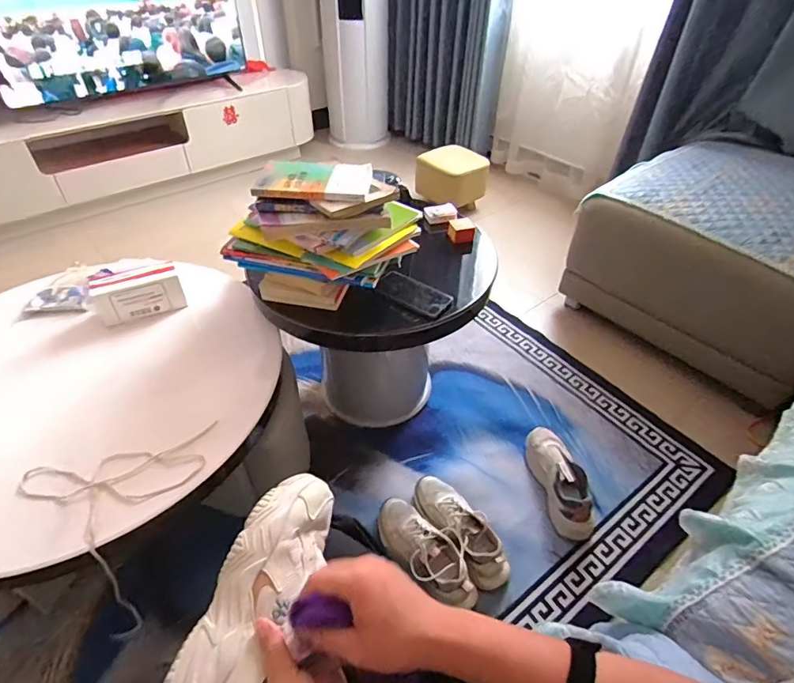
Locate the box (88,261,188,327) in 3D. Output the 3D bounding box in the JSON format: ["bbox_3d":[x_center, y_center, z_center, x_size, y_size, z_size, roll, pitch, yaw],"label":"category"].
[{"bbox_3d":[-0.573,-0.108,1.053,0.173,0.083,0.075,-17,45,-20],"label":"box"}]

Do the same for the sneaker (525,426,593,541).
[{"bbox_3d":[0.415,0.341,1.200,0.103,0.113,0.296,-4,41,-5],"label":"sneaker"}]

